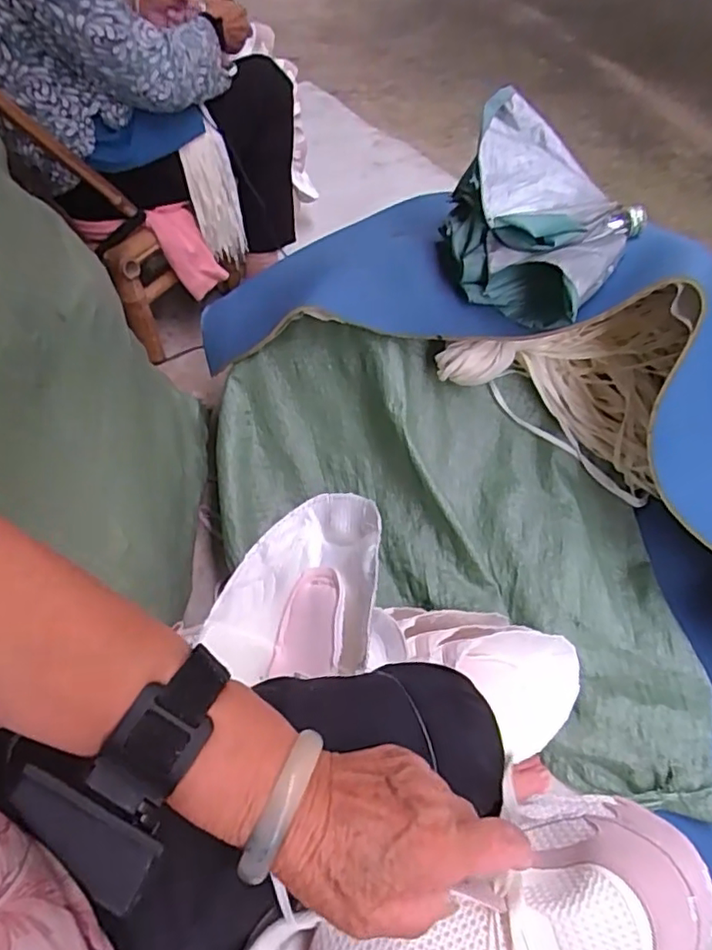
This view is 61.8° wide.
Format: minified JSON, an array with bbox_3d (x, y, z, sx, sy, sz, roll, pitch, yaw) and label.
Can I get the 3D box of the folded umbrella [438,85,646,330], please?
[{"bbox_3d":[0.212,-0.315,0.720,0.217,0.161,0.219,25,57,23],"label":"folded umbrella"}]

